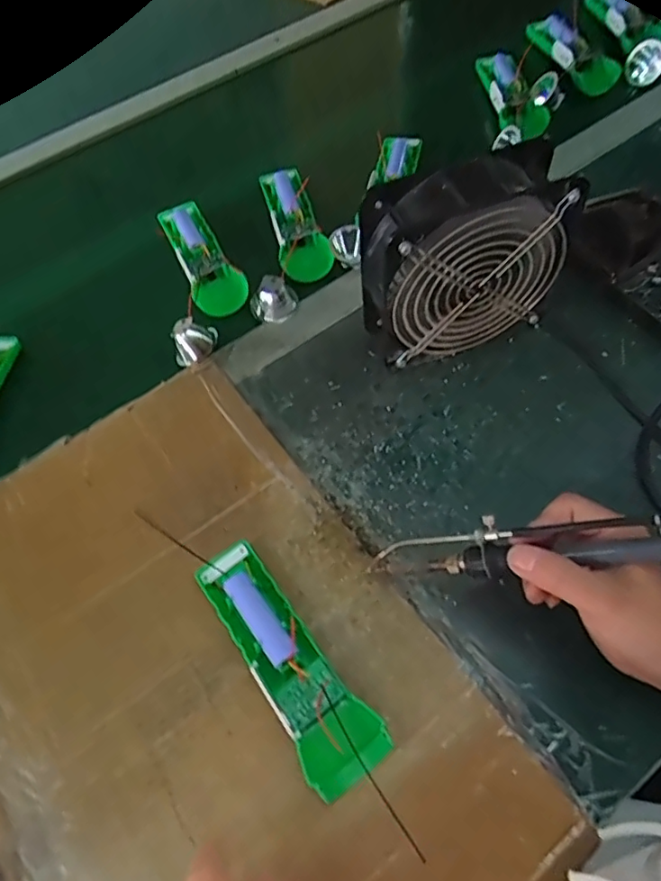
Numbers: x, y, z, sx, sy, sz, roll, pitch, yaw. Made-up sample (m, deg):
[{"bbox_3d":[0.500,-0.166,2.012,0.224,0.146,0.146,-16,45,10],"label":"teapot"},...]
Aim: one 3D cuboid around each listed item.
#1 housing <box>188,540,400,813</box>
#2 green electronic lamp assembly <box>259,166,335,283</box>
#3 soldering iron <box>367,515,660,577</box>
[{"bbox_3d":[-0.030,0.134,0.362,0.046,0.027,0.160,-35,63,-14],"label":"housing"},{"bbox_3d":[-0.036,-0.206,0.551,0.043,0.033,0.129,-18,74,-10],"label":"green electronic lamp assembly"},{"bbox_3d":[0.119,0.061,0.338,0.199,0.021,0.026,-8,55,25],"label":"soldering iron"}]

